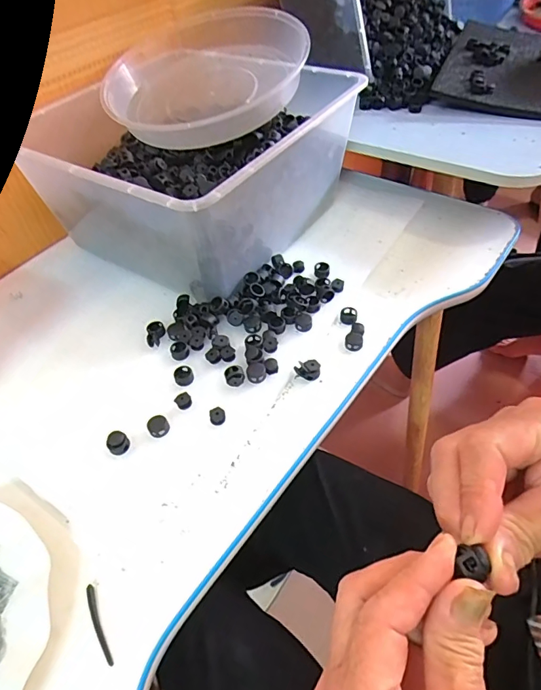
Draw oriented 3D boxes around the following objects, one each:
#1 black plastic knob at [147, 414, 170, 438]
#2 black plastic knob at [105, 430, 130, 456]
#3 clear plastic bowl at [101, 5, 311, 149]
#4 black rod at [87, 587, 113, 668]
[{"bbox_3d":[-0.094,0.068,0.376,0.017,0.008,0.017,-2,50,2],"label":"black plastic knob"},{"bbox_3d":[-0.124,0.081,0.368,0.016,0.016,0.015,-2,50,2],"label":"black plastic knob"},{"bbox_3d":[-0.077,-0.322,0.528,0.218,0.074,0.239,-12,49,-6],"label":"clear plastic bowl"},{"bbox_3d":[-0.113,0.182,0.294,0.006,0.004,0.051,-25,53,-16],"label":"black rod"}]

